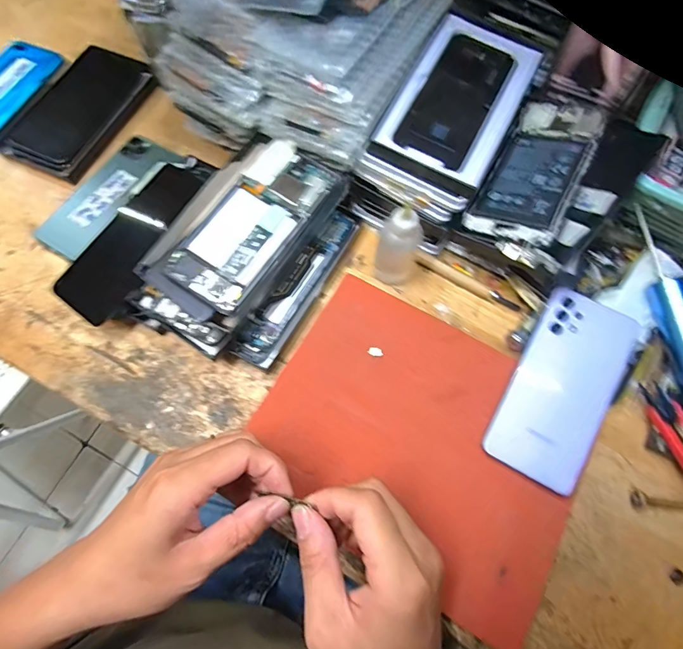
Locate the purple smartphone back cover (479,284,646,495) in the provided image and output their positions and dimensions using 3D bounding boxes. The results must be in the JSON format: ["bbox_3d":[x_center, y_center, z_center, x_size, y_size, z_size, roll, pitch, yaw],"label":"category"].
[{"bbox_3d":[0.181,0.050,0.334,0.074,0.005,0.155,27,81,13],"label":"purple smartphone back cover"}]

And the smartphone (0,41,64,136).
[{"bbox_3d":[-0.401,-0.273,0.481,0.076,0.009,0.152,25,72,9],"label":"smartphone"}]

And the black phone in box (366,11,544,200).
[{"bbox_3d":[0.106,-0.200,0.361,0.096,0.017,0.164,27,73,10],"label":"black phone in box"}]

